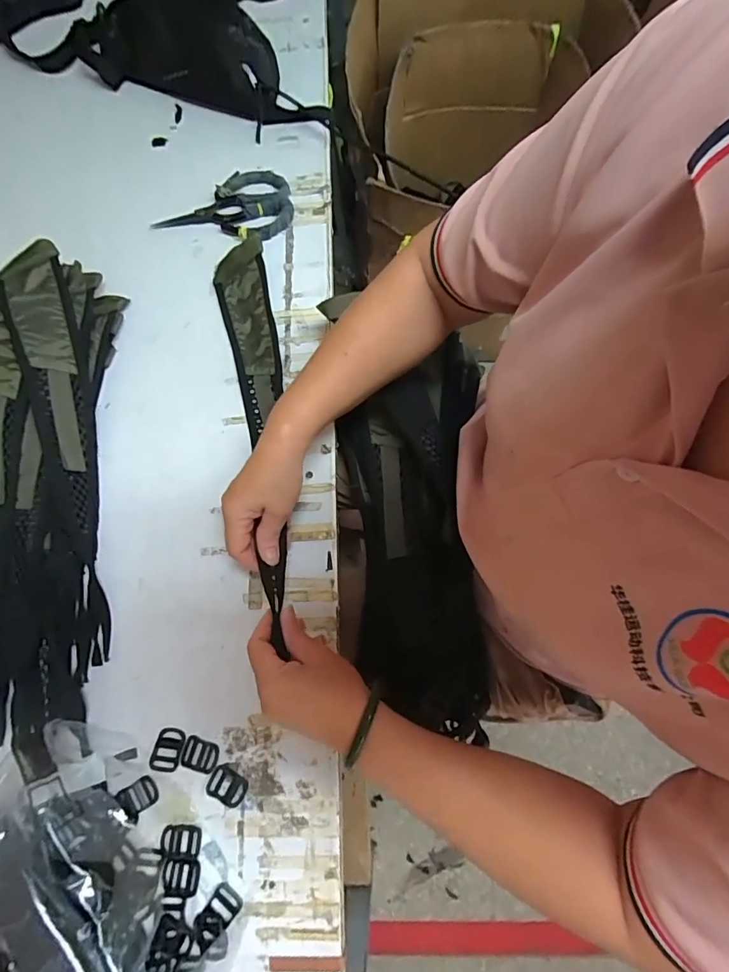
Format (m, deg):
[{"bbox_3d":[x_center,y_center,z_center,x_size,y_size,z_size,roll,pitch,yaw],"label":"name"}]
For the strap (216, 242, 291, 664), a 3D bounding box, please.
[{"bbox_3d":[-0.116,-0.074,0.504,0.061,0.053,0.474,-10,69,-1],"label":"strap"}]

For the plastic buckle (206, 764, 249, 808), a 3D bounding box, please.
[{"bbox_3d":[-0.129,0.283,0.433,0.037,0.004,0.028,25,76,9],"label":"plastic buckle"}]

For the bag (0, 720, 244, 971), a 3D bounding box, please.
[{"bbox_3d":[-0.269,0.373,0.376,0.266,0.069,0.261,-44,77,-10],"label":"bag"}]

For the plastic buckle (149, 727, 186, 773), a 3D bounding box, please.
[{"bbox_3d":[-0.189,0.253,0.442,0.028,0.004,0.036,7,74,4],"label":"plastic buckle"}]

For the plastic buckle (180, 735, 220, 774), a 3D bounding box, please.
[{"bbox_3d":[-0.157,0.257,0.439,0.036,0.004,0.027,16,75,6],"label":"plastic buckle"}]

